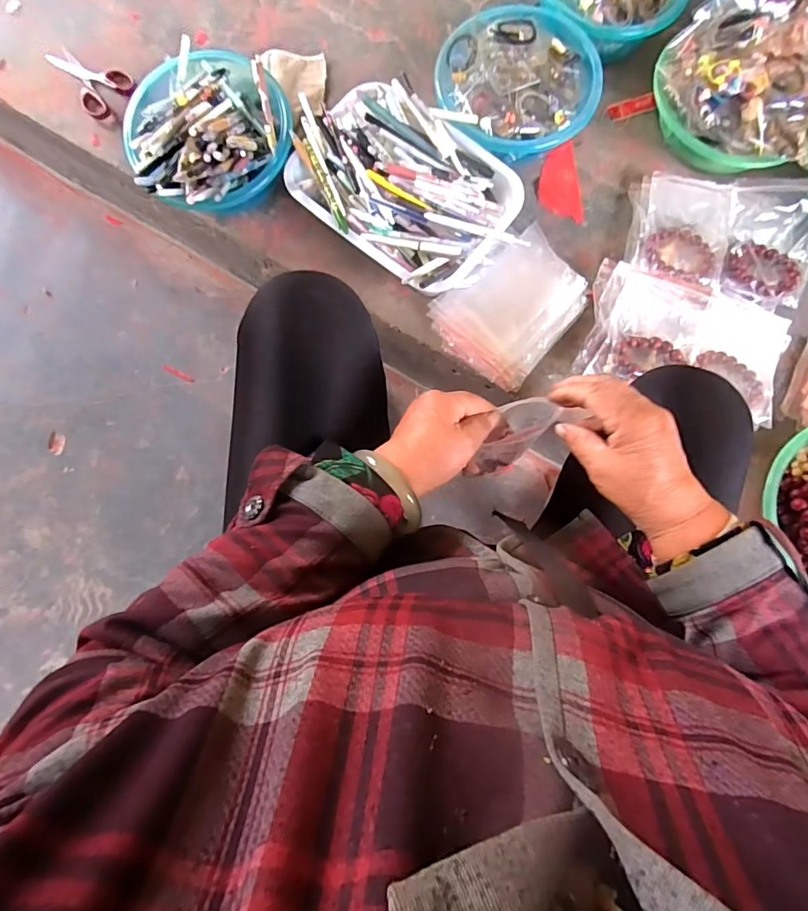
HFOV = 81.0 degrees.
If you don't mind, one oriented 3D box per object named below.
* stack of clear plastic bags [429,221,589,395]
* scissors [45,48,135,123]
[{"bbox_3d":[0.148,-0.209,0.660,0.160,0.025,0.202,39,82,6],"label":"stack of clear plastic bags"},{"bbox_3d":[-0.479,-0.587,0.726,0.085,0.016,0.139,-36,83,-6],"label":"scissors"}]

